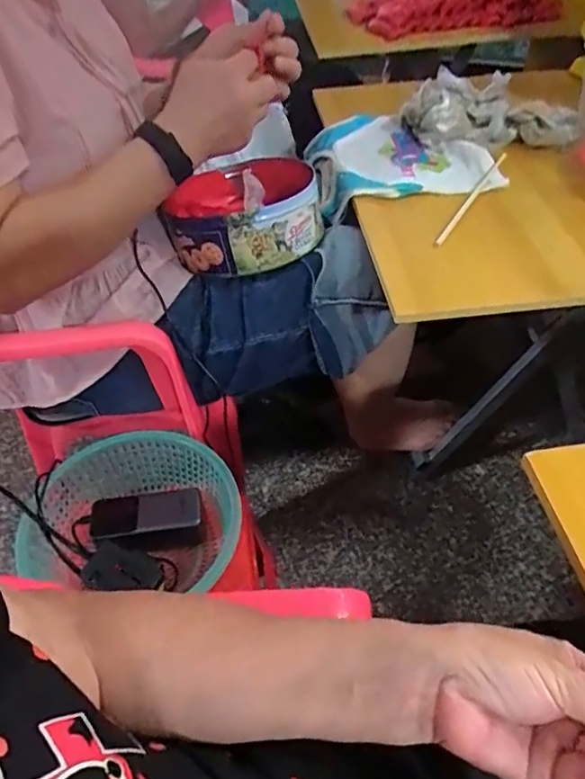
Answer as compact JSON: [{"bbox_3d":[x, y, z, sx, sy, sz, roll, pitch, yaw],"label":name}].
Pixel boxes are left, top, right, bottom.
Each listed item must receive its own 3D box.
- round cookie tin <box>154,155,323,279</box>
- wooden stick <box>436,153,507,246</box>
[{"bbox_3d":[-0.058,-0.235,0.705,0.175,0.080,0.201,-3,49,1],"label":"round cookie tin"},{"bbox_3d":[0.227,-0.243,0.696,0.009,0.008,0.218,25,54,23],"label":"wooden stick"}]

